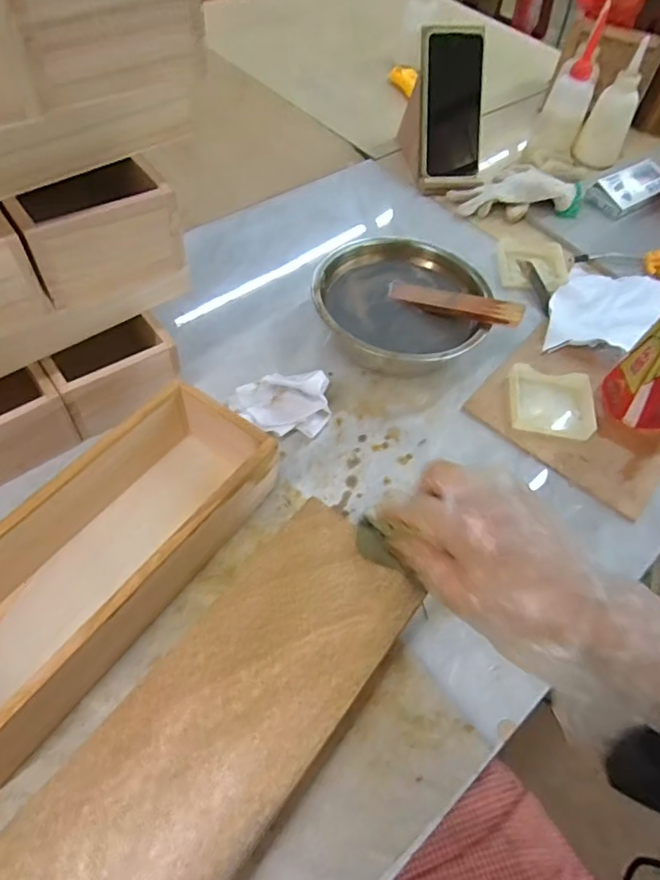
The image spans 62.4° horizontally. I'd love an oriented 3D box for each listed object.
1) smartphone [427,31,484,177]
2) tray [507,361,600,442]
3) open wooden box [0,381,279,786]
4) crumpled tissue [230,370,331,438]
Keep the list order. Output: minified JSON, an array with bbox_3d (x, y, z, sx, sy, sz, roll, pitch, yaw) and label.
[{"bbox_3d":[0.165,-0.438,0.716,0.072,0.160,0.013,-8,22,-11],"label":"smartphone"},{"bbox_3d":[0.212,-0.037,0.522,0.079,0.023,0.066,9,55,1],"label":"tray"},{"bbox_3d":[-0.161,0.078,0.378,0.110,0.077,0.264,33,59,17],"label":"open wooden box"},{"bbox_3d":[-0.045,-0.038,0.488,0.090,0.044,0.063,-2,55,-7],"label":"crumpled tissue"}]

